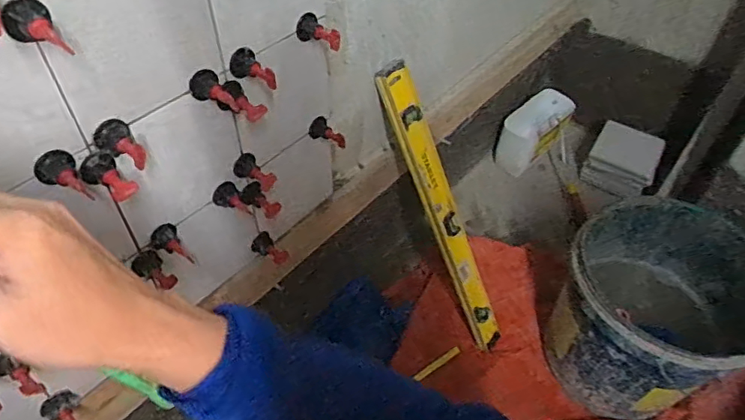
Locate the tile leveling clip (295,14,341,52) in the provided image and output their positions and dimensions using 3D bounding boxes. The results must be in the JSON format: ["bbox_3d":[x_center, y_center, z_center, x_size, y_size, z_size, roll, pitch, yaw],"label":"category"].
[{"bbox_3d":[-0.061,-0.194,0.593,0.031,0.027,0.049,-26,55,-23],"label":"tile leveling clip"}]

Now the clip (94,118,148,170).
[{"bbox_3d":[-0.218,-0.054,0.464,0.030,0.027,0.051,-27,55,-24],"label":"clip"}]

